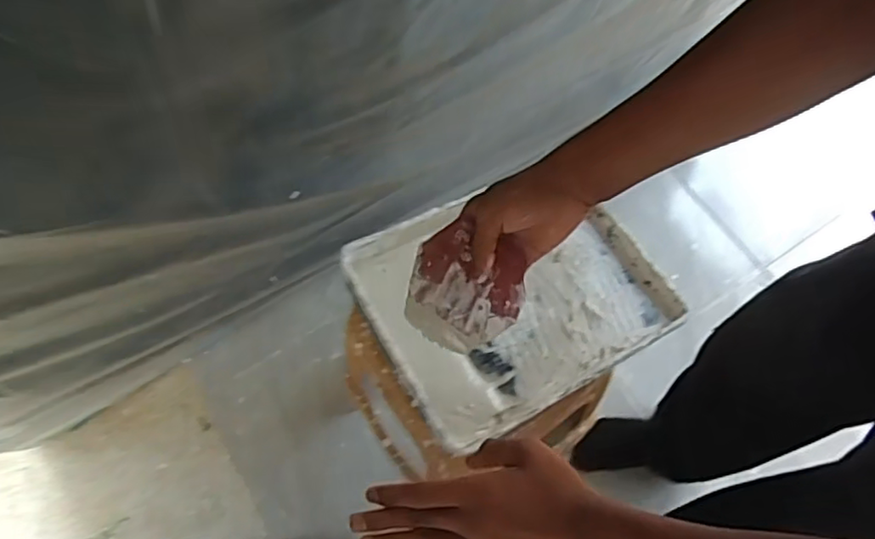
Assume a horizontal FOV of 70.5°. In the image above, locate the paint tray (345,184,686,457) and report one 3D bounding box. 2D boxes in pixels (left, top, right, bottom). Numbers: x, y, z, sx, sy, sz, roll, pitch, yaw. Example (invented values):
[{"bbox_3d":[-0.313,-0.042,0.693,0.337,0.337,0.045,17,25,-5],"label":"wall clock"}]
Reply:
[{"bbox_3d":[0.094,0.024,0.756,0.345,0.092,0.263,-27,74,-13],"label":"paint tray"}]

